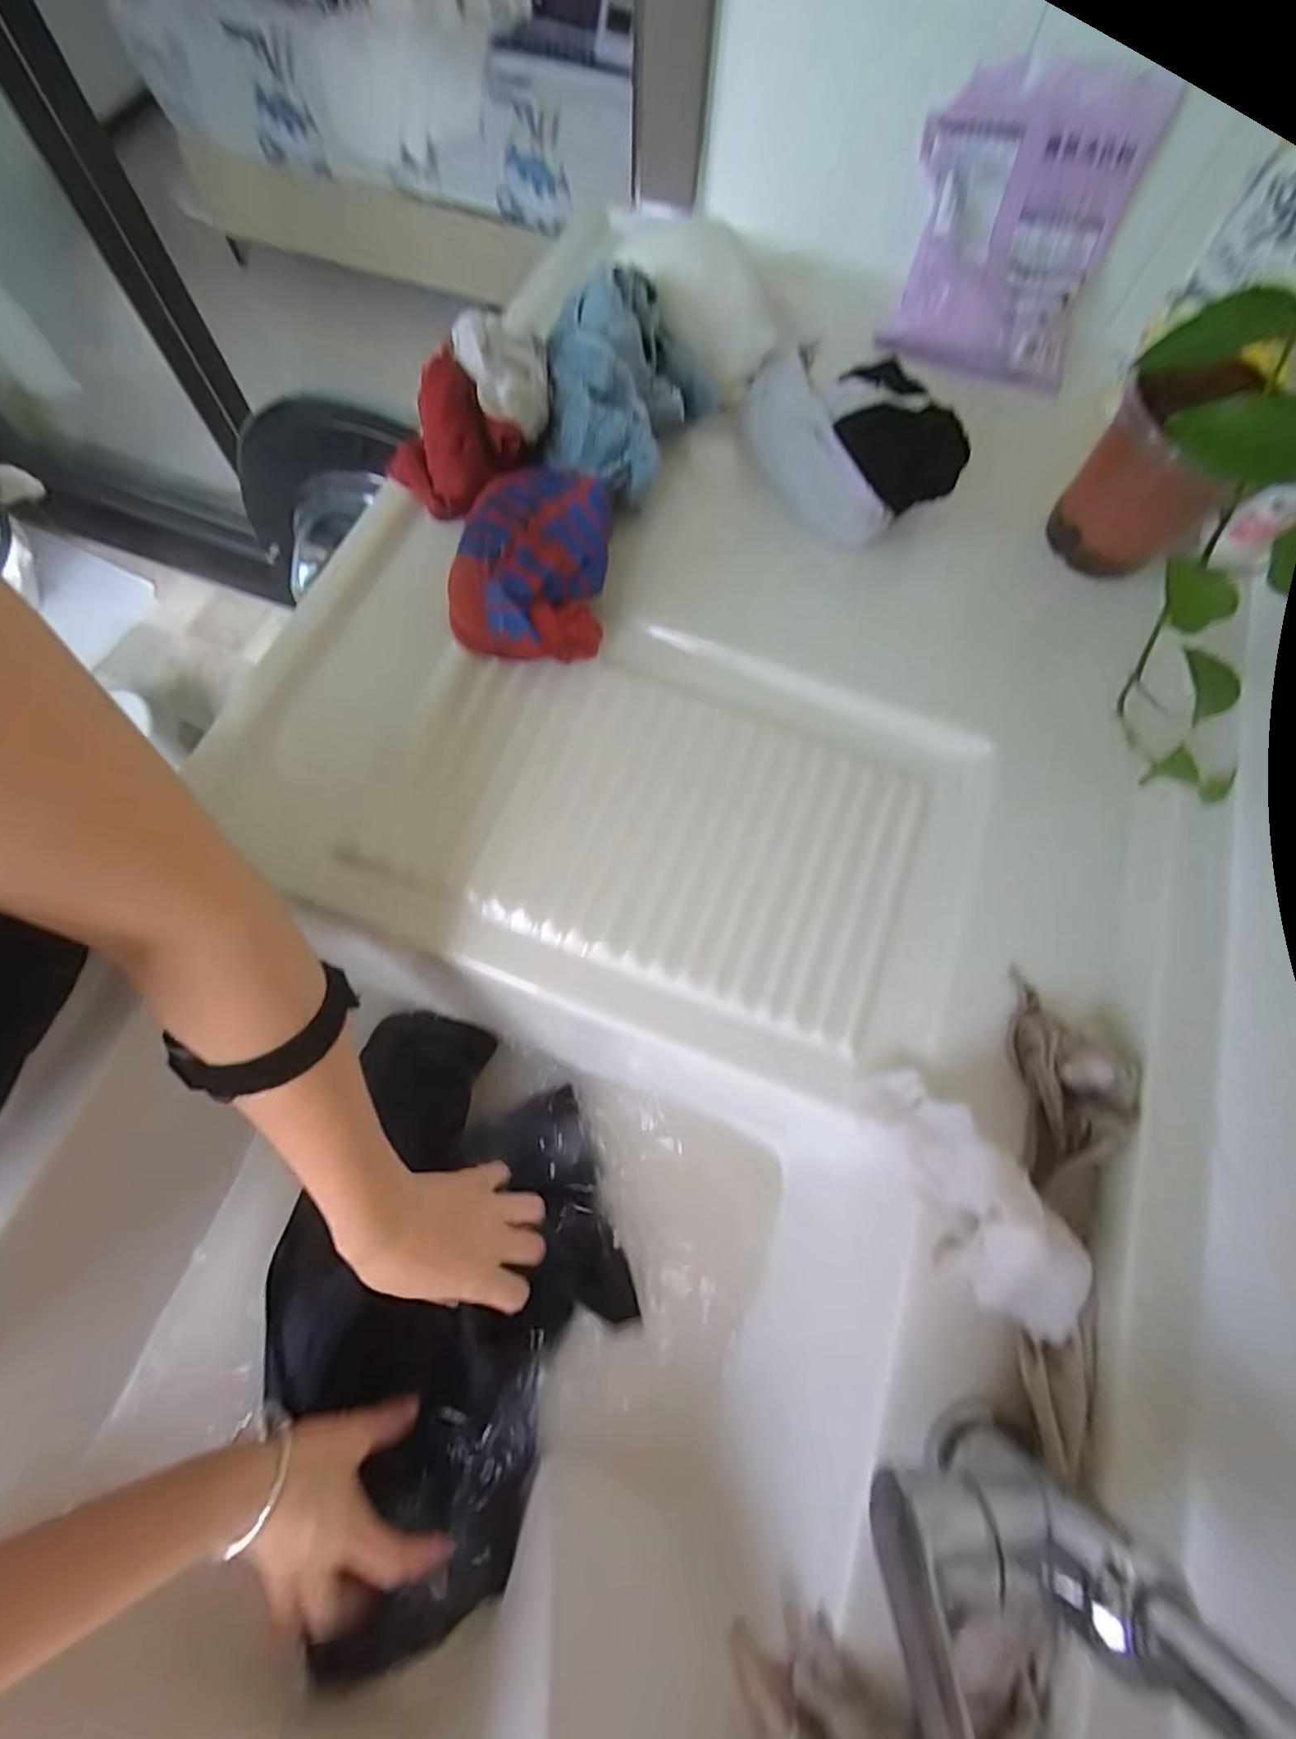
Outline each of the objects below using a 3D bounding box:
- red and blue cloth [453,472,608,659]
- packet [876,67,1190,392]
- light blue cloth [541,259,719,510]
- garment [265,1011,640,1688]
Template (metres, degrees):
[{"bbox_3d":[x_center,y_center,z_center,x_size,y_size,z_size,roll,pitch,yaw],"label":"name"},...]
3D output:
[{"bbox_3d":[-0.076,-0.200,0.434,0.096,0.063,0.146,1,69,-2],"label":"red and blue cloth"},{"bbox_3d":[0.308,-0.539,0.558,0.168,0.195,0.052,16,30,6],"label":"packet"},{"bbox_3d":[-0.016,-0.352,0.475,0.106,0.073,0.176,14,69,3],"label":"light blue cloth"},{"bbox_3d":[-0.137,0.290,0.444,0.223,0.057,0.330,19,69,5],"label":"garment"}]

